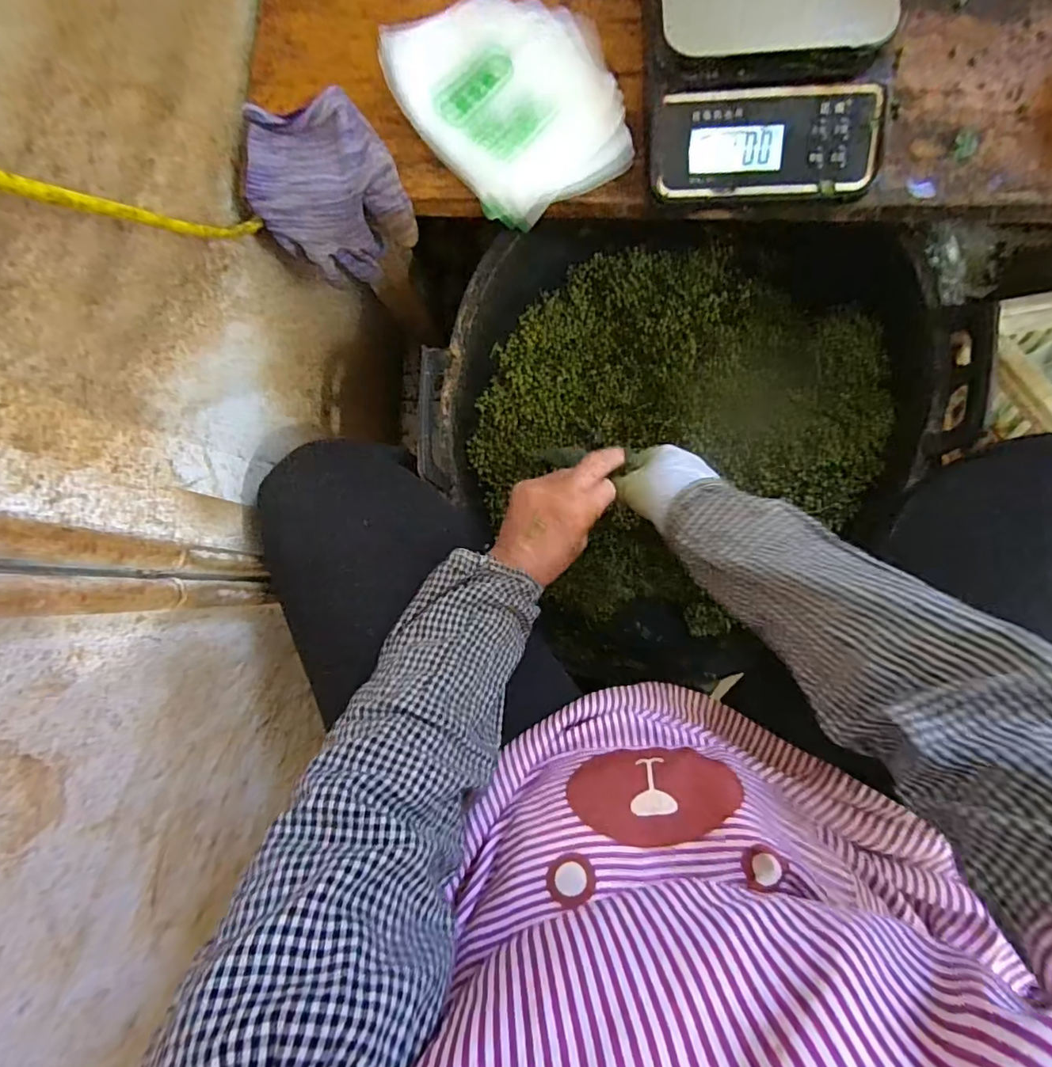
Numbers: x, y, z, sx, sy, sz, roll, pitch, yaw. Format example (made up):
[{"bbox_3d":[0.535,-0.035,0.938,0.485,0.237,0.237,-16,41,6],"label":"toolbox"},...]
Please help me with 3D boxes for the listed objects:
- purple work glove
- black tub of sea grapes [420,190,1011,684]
[{"bbox_3d":[-0.144,-0.263,0.420,0.118,0.094,0.091,-3,85,3],"label":"purple work glove"},{"bbox_3d":[0.128,-0.130,0.540,0.406,0.169,0.475,42,89,6],"label":"black tub of sea grapes"}]

